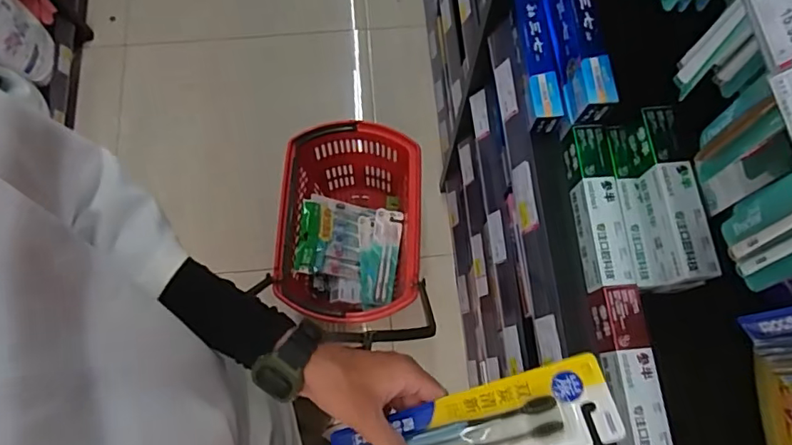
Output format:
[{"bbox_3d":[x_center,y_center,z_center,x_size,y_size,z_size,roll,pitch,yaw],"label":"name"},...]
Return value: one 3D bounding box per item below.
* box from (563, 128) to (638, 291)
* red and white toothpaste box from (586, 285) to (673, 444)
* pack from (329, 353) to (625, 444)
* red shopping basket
[{"bbox_3d":[0.273,-0.020,0.720,0.051,0.047,0.223,-3,72,-2],"label":"box"},{"bbox_3d":[0.288,0.194,0.652,0.054,0.046,0.224,-5,72,-2],"label":"red and white toothpaste box"},{"bbox_3d":[0.055,0.169,0.420,0.229,0.022,0.062,-21,73,11],"label":"pack"},{"bbox_3d":[-0.100,0.013,1.312,0.316,0.279,0.422,-5,72,-3],"label":"red shopping basket"}]

